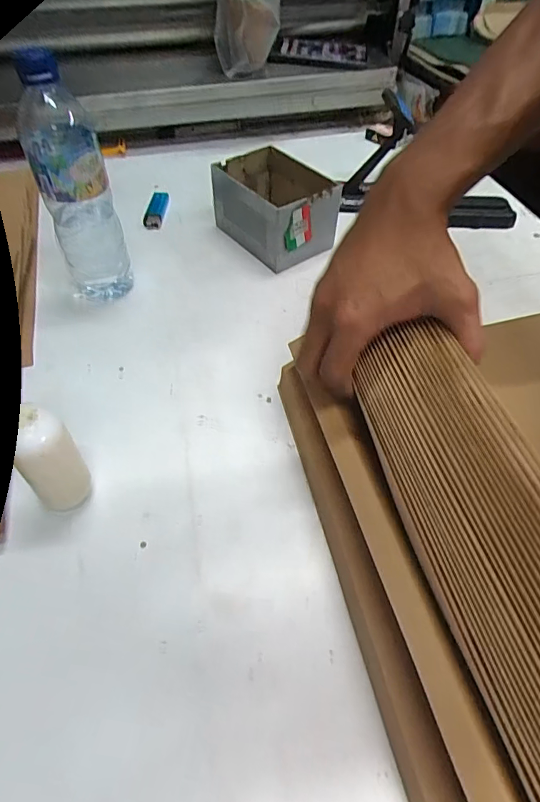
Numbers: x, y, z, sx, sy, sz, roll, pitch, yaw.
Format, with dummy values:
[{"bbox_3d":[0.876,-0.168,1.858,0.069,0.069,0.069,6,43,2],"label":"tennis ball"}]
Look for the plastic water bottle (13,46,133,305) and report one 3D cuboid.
[{"bbox_3d":[-0.192,-0.205,0.455,0.065,0.228,0.057,-18,53,-14],"label":"plastic water bottle"}]

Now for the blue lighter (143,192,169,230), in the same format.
[{"bbox_3d":[-0.161,-0.270,0.645,0.025,0.010,0.087,1,51,1],"label":"blue lighter"}]

